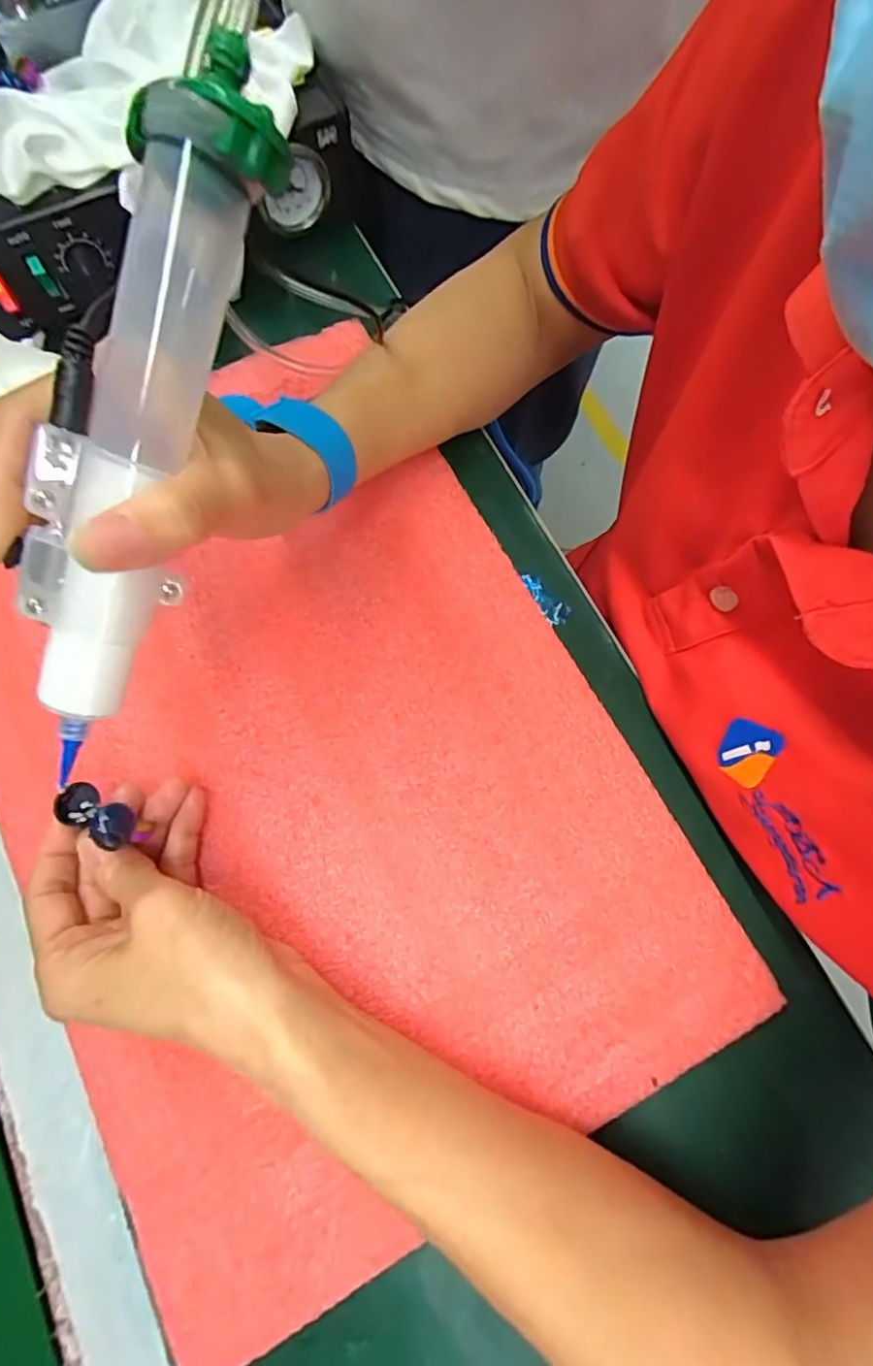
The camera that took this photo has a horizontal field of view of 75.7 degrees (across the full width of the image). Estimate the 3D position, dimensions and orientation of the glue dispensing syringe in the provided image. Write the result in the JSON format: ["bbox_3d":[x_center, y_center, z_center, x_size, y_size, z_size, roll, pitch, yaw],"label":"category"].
[{"bbox_3d":[-0.082,-0.066,0.158,0.040,0.038,0.184,22,102,5],"label":"glue dispensing syringe"}]

